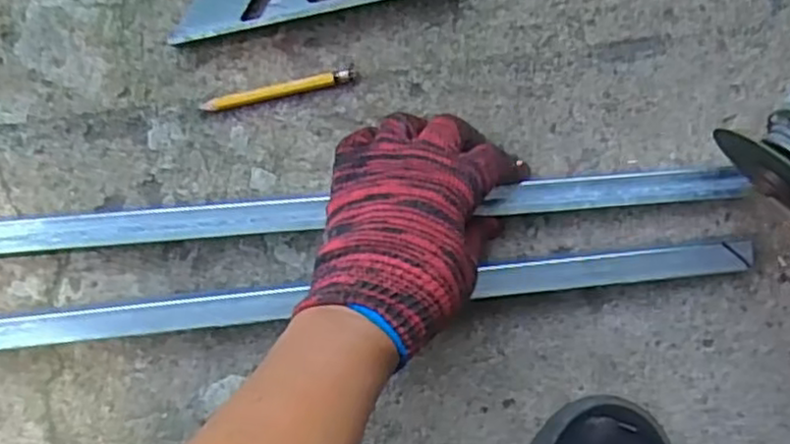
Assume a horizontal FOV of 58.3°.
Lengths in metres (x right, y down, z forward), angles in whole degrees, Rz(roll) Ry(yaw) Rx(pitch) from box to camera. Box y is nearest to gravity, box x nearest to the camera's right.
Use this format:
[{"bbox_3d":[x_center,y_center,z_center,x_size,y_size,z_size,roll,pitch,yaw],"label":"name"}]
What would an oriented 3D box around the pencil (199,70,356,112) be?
[{"bbox_3d":[-0.072,-0.081,0.438,0.094,0.006,0.010,-13,99,0],"label":"pencil"}]

